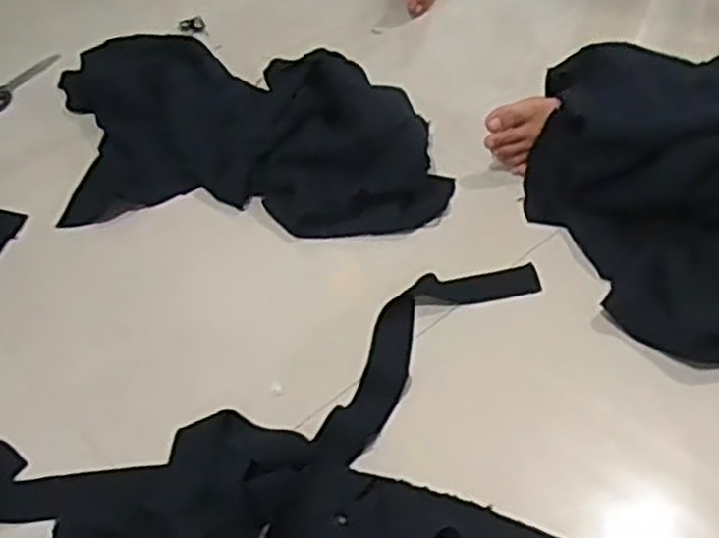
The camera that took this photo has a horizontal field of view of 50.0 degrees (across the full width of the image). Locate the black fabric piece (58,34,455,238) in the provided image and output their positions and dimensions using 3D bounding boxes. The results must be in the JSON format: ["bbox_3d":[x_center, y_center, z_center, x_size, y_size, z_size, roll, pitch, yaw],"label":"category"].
[{"bbox_3d":[-0.168,-0.218,1.059,0.488,0.103,0.495,-8,43,-9],"label":"black fabric piece"}]

